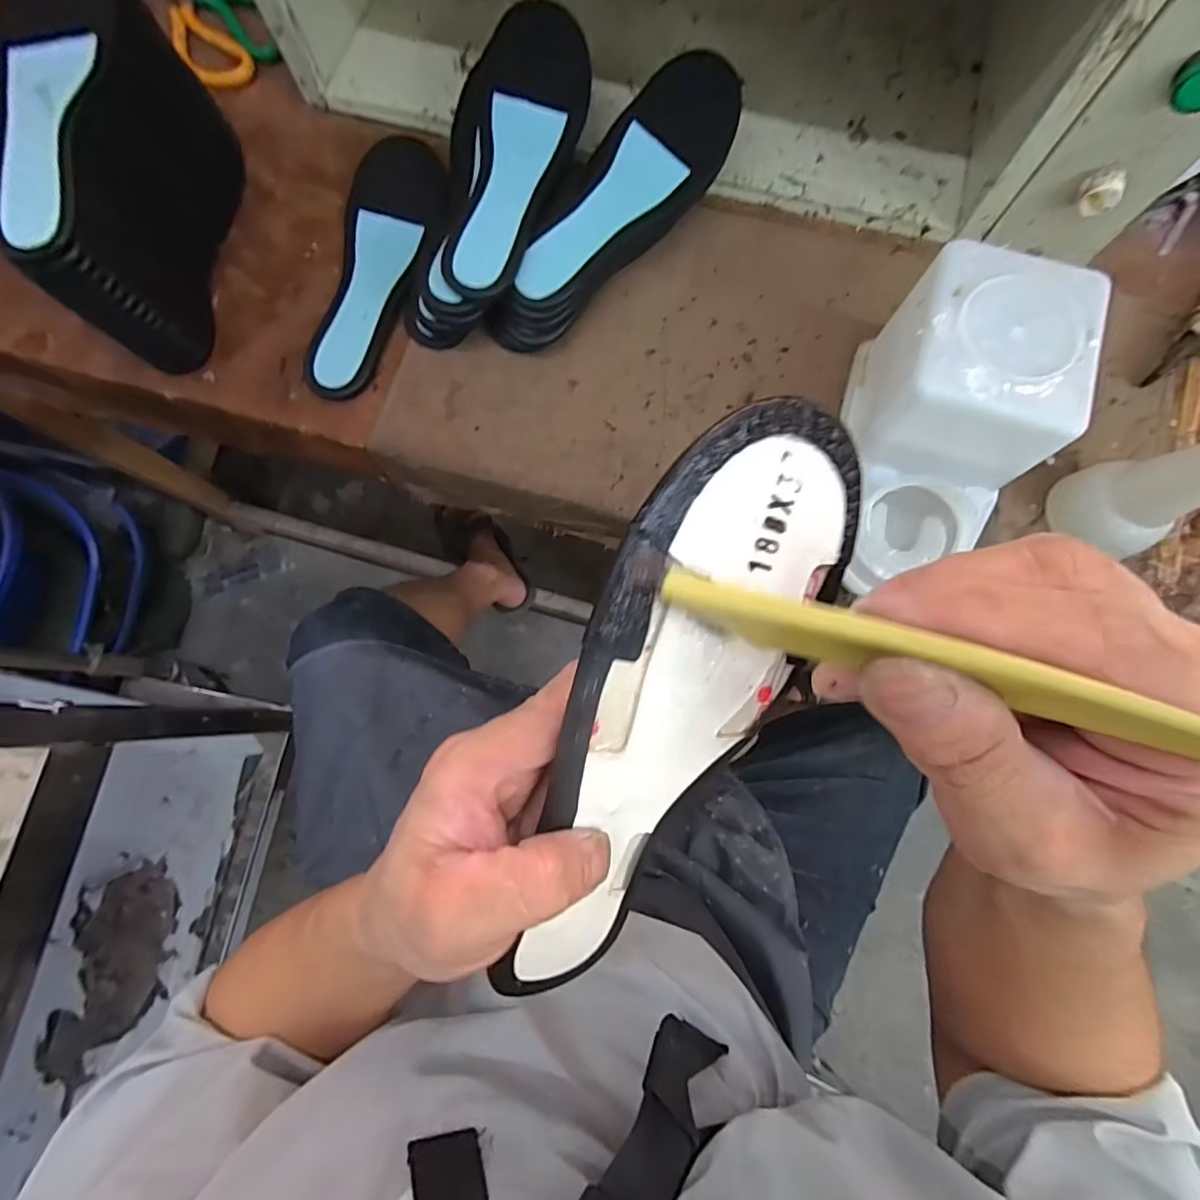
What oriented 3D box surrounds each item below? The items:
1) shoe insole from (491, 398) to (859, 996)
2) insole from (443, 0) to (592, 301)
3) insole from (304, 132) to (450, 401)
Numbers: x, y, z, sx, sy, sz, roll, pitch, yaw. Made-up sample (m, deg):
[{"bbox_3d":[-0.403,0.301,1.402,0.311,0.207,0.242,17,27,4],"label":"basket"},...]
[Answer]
[{"bbox_3d":[0.013,0.049,0.179,0.079,0.012,0.222,16,108,-35],"label":"shoe insole"},{"bbox_3d":[-0.057,-0.333,0.416,0.078,0.022,0.228,7,80,3],"label":"insole"},{"bbox_3d":[-0.180,-0.280,0.465,0.079,0.013,0.242,7,80,3],"label":"insole"}]

